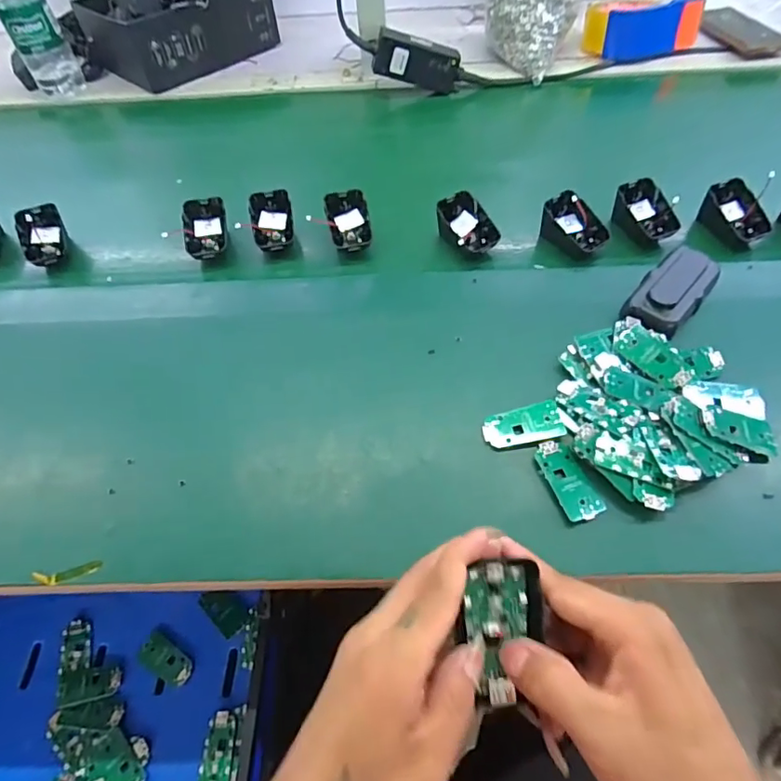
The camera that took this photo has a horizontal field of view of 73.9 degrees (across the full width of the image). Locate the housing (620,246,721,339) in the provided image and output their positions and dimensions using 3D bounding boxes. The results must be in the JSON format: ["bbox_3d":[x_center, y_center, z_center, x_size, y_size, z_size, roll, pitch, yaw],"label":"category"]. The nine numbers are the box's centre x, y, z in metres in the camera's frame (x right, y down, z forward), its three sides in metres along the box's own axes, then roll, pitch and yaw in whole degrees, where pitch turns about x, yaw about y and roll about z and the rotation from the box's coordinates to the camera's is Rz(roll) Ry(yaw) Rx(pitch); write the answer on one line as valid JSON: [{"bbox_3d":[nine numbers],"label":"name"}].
[{"bbox_3d":[0.260,-0.093,0.478,0.050,0.022,0.108,34,64,23],"label":"housing"}]

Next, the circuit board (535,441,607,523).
[{"bbox_3d":[0.135,0.067,0.394,0.030,0.005,0.064,-19,57,-10],"label":"circuit board"}]

